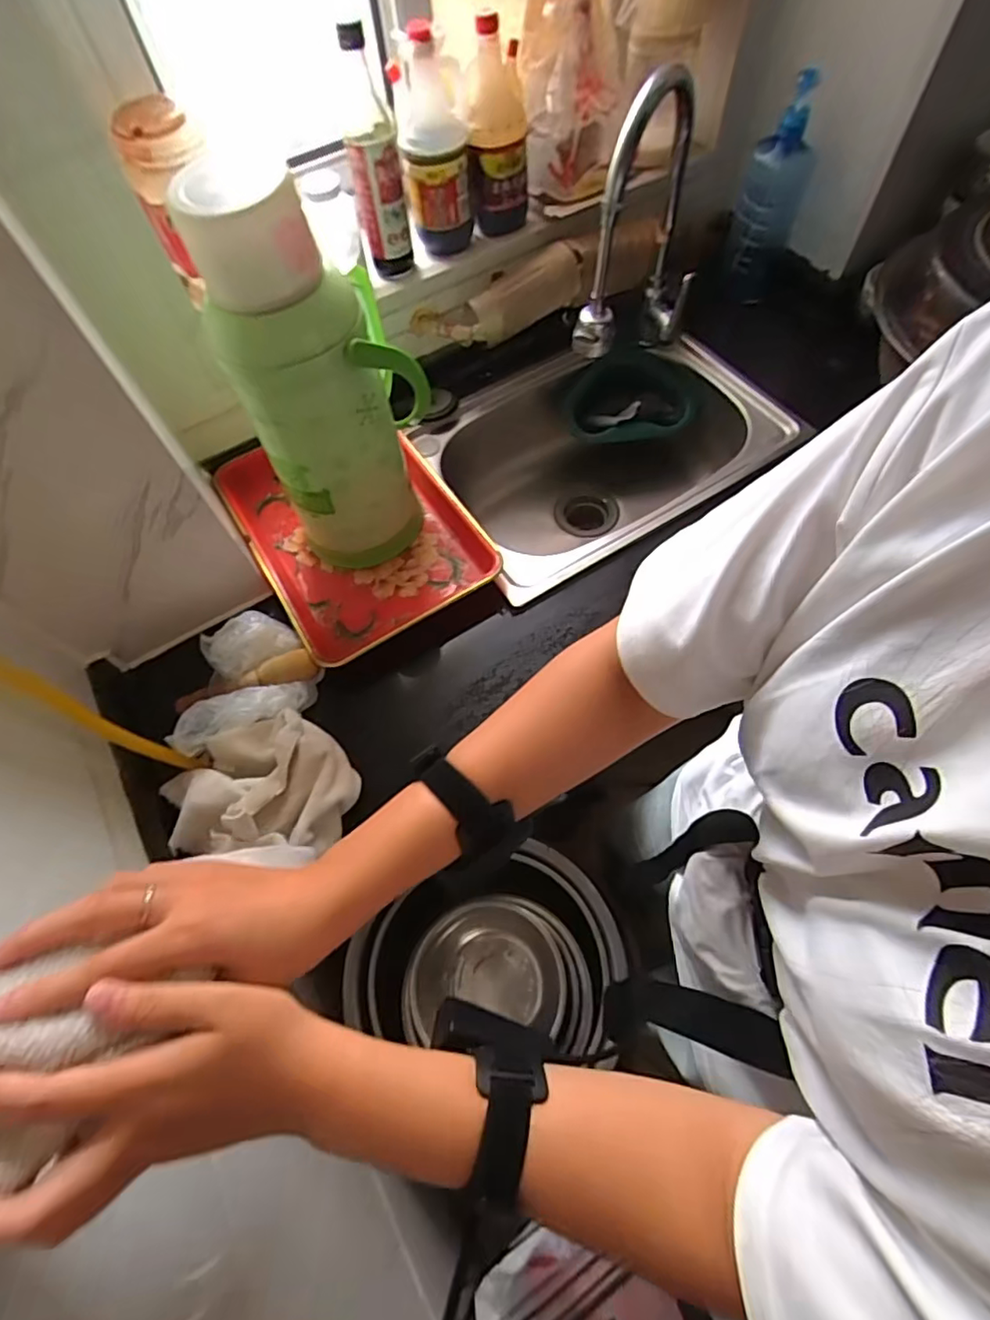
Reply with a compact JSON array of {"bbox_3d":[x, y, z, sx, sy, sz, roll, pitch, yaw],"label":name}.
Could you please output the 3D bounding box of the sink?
[{"bbox_3d":[0.158,-0.291,0.931,0.494,0.181,0.349,-30,65,-11],"label":"sink"}]

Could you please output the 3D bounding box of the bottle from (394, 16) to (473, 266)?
[{"bbox_3d":[-0.078,-0.660,0.763,0.090,0.224,0.083,-9,62,-1],"label":"bottle"}]

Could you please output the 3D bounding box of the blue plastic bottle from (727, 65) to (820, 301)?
[{"bbox_3d":[0.414,-0.693,0.875,0.085,0.243,0.078,23,66,15],"label":"blue plastic bottle"}]

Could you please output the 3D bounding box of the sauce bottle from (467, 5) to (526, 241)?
[{"bbox_3d":[0.004,-0.706,0.781,0.074,0.217,0.080,-4,63,2],"label":"sauce bottle"}]

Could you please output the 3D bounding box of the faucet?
[{"bbox_3d":[0.200,-0.527,0.757,0.064,0.337,0.247,33,69,19],"label":"faucet"}]

